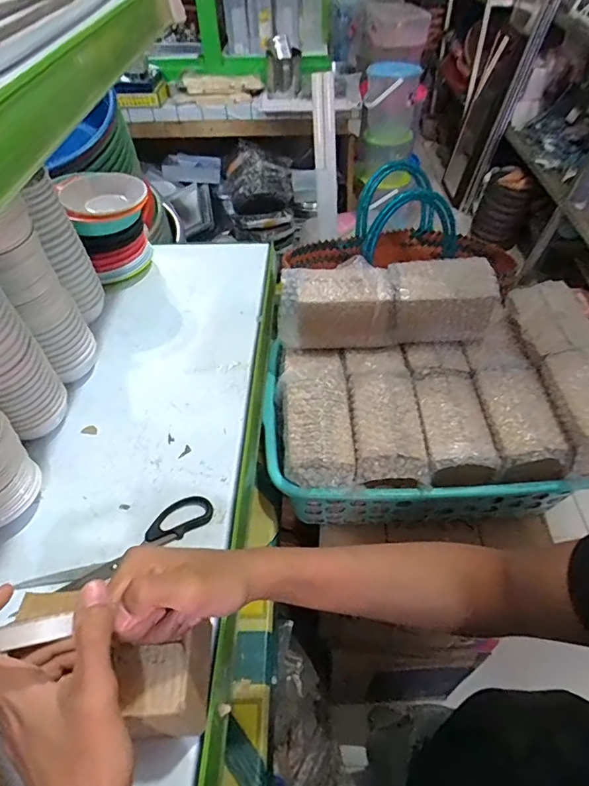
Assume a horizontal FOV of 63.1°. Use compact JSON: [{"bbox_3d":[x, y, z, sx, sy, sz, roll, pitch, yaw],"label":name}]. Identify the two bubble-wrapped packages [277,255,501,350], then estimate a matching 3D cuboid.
[{"bbox_3d":[0.126,-0.127,0.684,0.288,0.101,0.086,-5,47,-3],"label":"two bubble-wrapped packages"}]

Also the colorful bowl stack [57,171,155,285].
[{"bbox_3d":[-0.284,-0.252,0.756,0.115,0.148,0.128,-20,49,-17],"label":"colorful bowl stack"}]

